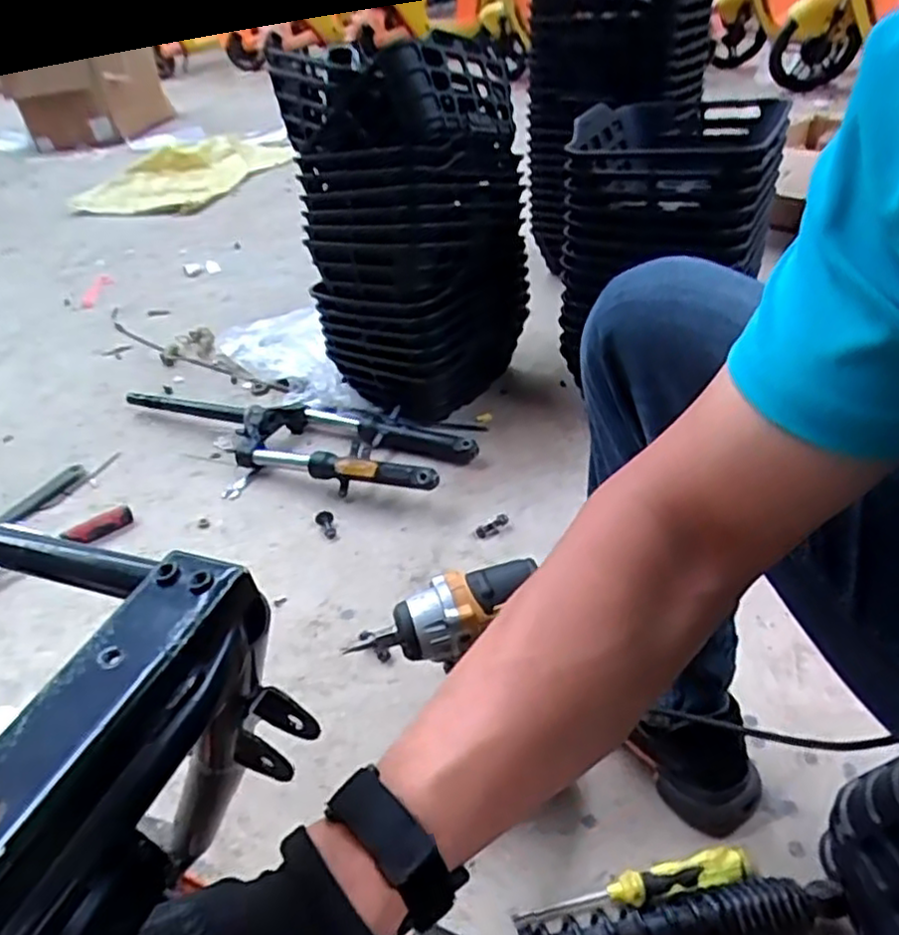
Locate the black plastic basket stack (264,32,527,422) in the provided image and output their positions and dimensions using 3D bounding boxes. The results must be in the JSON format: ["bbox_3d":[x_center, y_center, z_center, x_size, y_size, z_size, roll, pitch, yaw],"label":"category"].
[{"bbox_3d":[-0.070,-0.387,1.168,0.306,0.490,0.332,14,42,26],"label":"black plastic basket stack"}]

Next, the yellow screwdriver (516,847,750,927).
[{"bbox_3d":[0.152,0.353,0.594,0.196,0.026,0.029,-10,36,-4],"label":"yellow screwdriver"}]

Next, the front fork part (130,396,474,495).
[{"bbox_3d":[-0.294,-0.071,1.206,0.697,0.074,0.212,11,39,24],"label":"front fork part"}]

